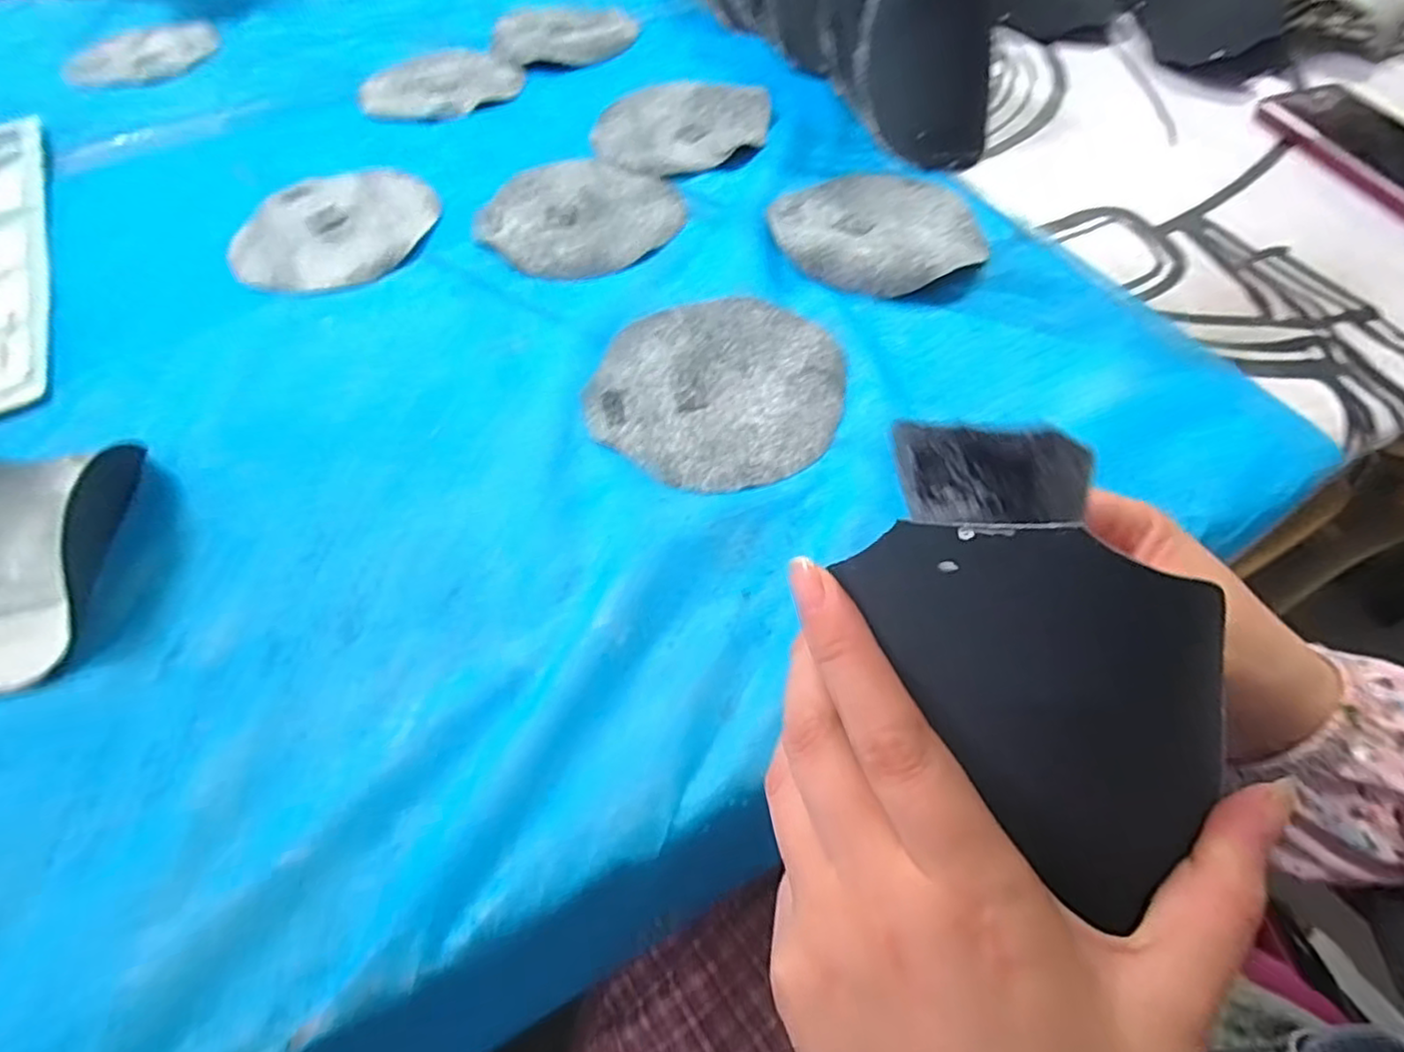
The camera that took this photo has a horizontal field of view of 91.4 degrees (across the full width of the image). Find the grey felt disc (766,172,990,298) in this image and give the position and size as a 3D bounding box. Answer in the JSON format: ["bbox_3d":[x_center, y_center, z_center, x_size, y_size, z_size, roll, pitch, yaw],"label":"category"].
[{"bbox_3d":[0.120,-0.211,0.473,0.140,0.016,0.140,-1,58,2],"label":"grey felt disc"}]

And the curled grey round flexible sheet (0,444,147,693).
[{"bbox_3d":[-0.345,0.013,0.334,0.095,0.035,0.128,-9,58,-3],"label":"curled grey round flexible sheet"}]

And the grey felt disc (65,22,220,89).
[{"bbox_3d":[-0.567,-0.481,0.695,0.116,0.009,0.146,32,65,20],"label":"grey felt disc"}]

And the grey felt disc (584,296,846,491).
[{"bbox_3d":[0.009,-0.083,0.400,0.141,0.005,0.143,-1,58,2],"label":"grey felt disc"}]

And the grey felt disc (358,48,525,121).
[{"bbox_3d":[-0.240,-0.403,0.626,0.133,0.010,0.136,-1,58,2],"label":"grey felt disc"}]

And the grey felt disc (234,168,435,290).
[{"bbox_3d":[-0.273,-0.222,0.506,0.140,0.004,0.142,-1,58,2],"label":"grey felt disc"}]

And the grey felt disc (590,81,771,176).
[{"bbox_3d":[-0.019,-0.326,0.558,0.141,0.014,0.121,11,59,9],"label":"grey felt disc"}]

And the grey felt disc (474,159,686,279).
[{"bbox_3d":[-0.091,-0.232,0.500,0.142,0.008,0.134,-1,58,2],"label":"grey felt disc"}]

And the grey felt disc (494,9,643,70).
[{"bbox_3d":[-0.136,-0.474,0.661,0.138,0.012,0.114,5,58,5],"label":"grey felt disc"}]

